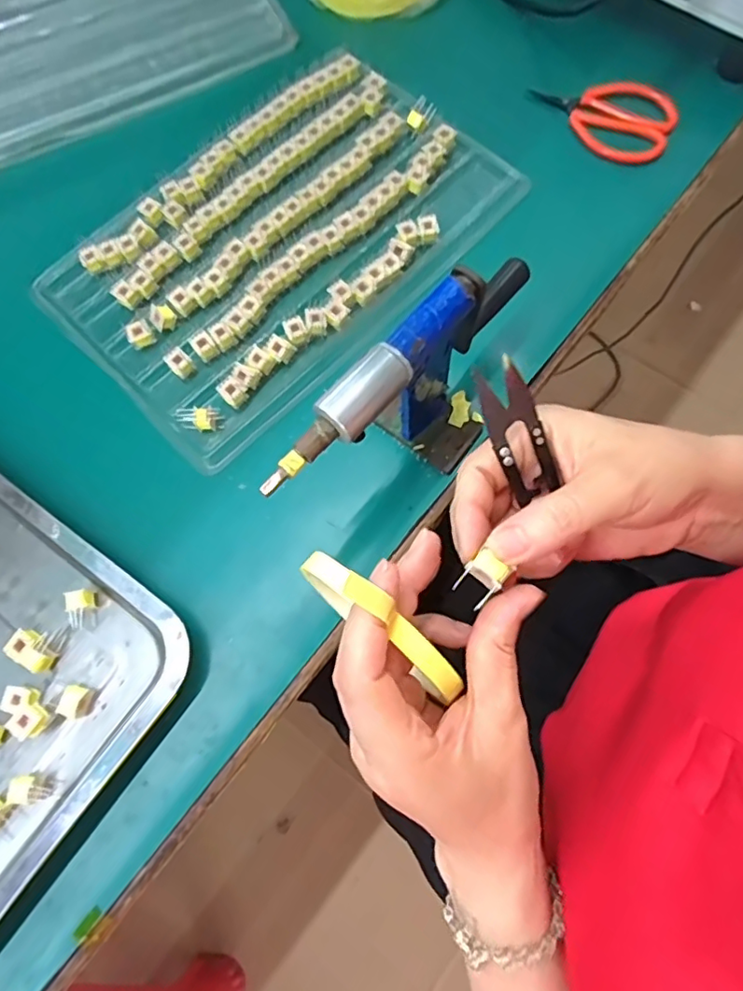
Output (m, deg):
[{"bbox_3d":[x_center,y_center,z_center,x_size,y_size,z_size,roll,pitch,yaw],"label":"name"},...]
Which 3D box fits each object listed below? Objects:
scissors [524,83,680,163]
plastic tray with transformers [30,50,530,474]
[{"bbox_3d":[0.182,-0.304,0.459,0.115,0.019,0.066,33,76,11],"label":"scissors"},{"bbox_3d":[-0.066,-0.190,0.426,0.205,0.018,0.322,43,78,13],"label":"plastic tray with transformers"}]

